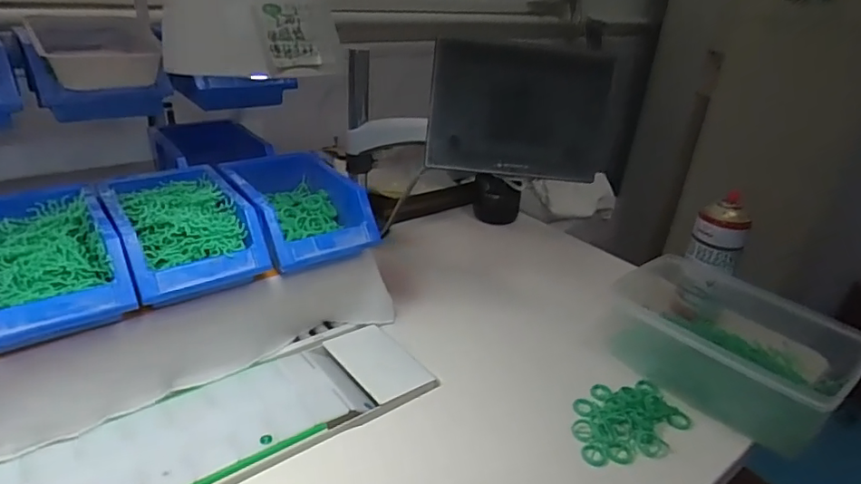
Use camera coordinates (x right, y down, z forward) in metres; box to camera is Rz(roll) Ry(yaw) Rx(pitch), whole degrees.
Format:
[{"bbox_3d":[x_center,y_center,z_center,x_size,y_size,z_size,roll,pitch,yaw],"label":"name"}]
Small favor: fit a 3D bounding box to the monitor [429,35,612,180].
[{"bbox_3d":[0.104,-0.150,0.619,0.204,0.147,0.018,4,9,-8],"label":"monitor"}]

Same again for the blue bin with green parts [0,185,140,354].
[{"bbox_3d":[-0.361,0.017,0.506,0.123,0.071,0.175,-16,33,-34],"label":"blue bin with green parts"}]

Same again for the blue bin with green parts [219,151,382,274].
[{"bbox_3d":[-0.160,-0.044,0.649,0.126,0.067,0.182,-15,32,-33],"label":"blue bin with green parts"}]

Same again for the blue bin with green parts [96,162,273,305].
[{"bbox_3d":[-0.263,-0.012,0.576,0.125,0.073,0.175,-17,33,-35],"label":"blue bin with green parts"}]

